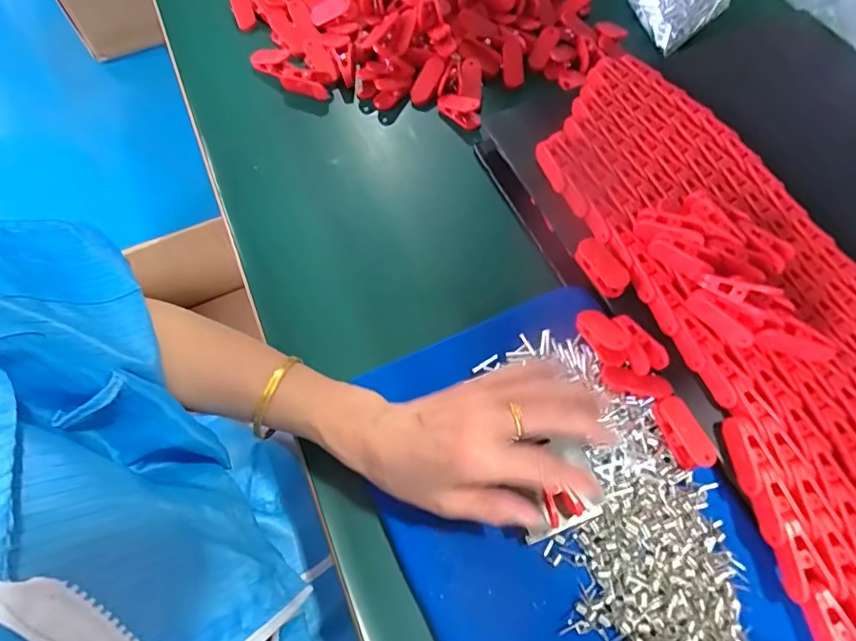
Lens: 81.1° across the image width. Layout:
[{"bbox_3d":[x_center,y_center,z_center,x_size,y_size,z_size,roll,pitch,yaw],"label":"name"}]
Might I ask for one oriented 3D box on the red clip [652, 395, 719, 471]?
[{"bbox_3d":[0.174,0.078,0.342,0.023,0.013,0.048,-22,67,-10],"label":"red clip"}]

